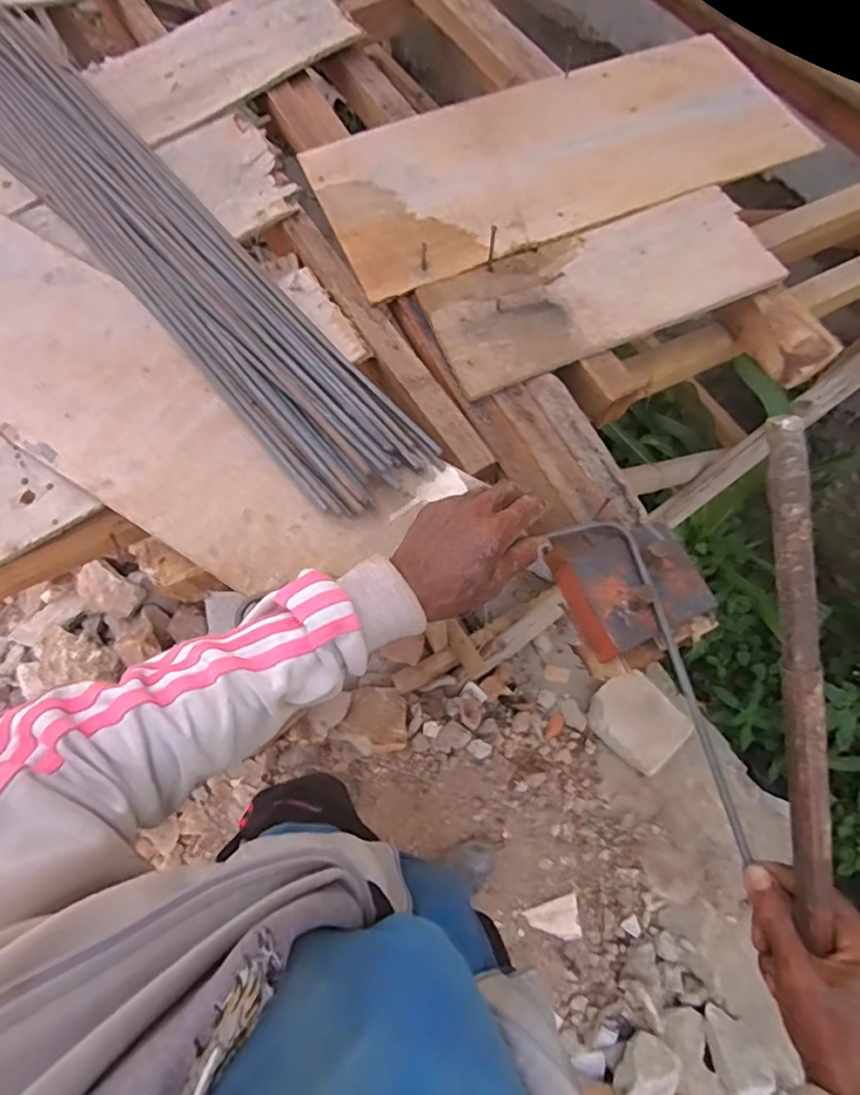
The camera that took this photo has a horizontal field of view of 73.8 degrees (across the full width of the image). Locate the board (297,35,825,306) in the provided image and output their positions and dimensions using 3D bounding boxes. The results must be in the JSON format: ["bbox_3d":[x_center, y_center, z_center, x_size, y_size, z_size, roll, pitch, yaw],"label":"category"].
[{"bbox_3d":[0.151,-0.469,0.677,0.555,0.010,0.249,-22,70,-7],"label":"board"}]

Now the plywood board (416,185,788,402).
[{"bbox_3d":[0.181,-0.273,0.600,0.359,0.013,0.157,-21,69,-7],"label":"plywood board"}]

